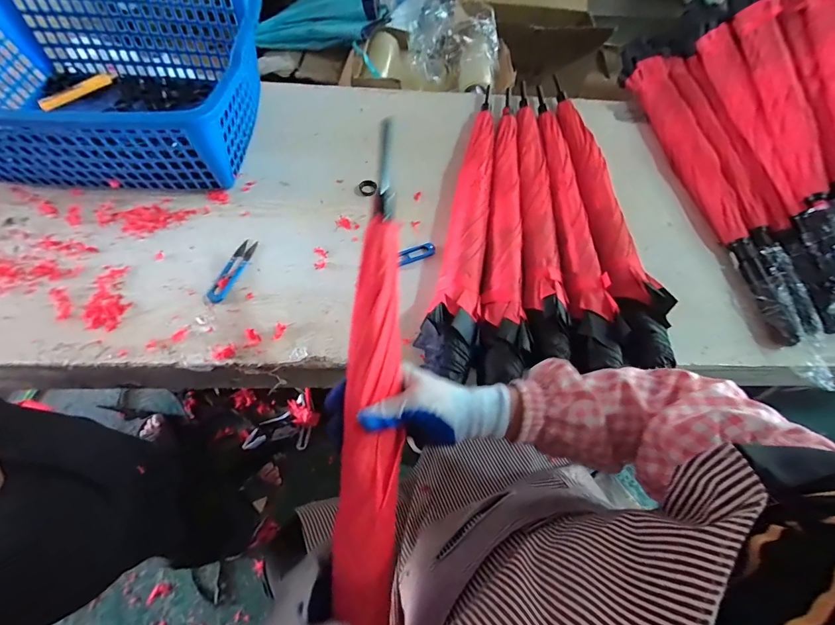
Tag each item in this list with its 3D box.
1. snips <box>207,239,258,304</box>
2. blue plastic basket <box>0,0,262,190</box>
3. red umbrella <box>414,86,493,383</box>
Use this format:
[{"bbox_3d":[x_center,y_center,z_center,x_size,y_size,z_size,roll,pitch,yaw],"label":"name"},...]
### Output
[{"bbox_3d":[-0.277,-0.064,0.562,0.026,0.010,0.114,15,63,7],"label":"snips"},{"bbox_3d":[-0.491,-0.372,0.602,0.455,0.174,0.352,-2,62,-2],"label":"blue plastic basket"},{"bbox_3d":[0.079,-0.157,0.589,0.074,0.045,0.564,10,62,5],"label":"red umbrella"}]

